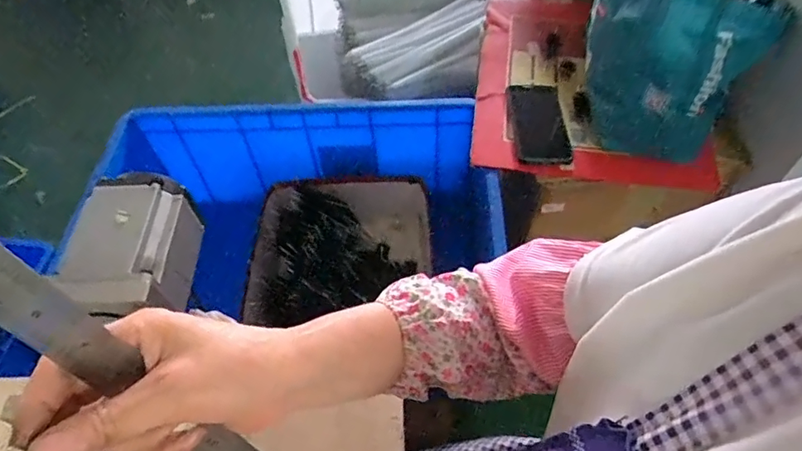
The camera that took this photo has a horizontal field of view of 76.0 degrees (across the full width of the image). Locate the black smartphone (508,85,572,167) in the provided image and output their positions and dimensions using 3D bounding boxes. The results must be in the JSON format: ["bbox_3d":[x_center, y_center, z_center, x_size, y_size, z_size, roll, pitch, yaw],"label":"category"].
[{"bbox_3d":[0.213,-0.161,0.798,0.079,0.018,0.176,-3,55,-1],"label":"black smartphone"}]

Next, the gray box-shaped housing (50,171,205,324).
[{"bbox_3d":[-0.206,0.020,0.402,0.072,0.061,0.126,-5,55,-2],"label":"gray box-shaped housing"}]

